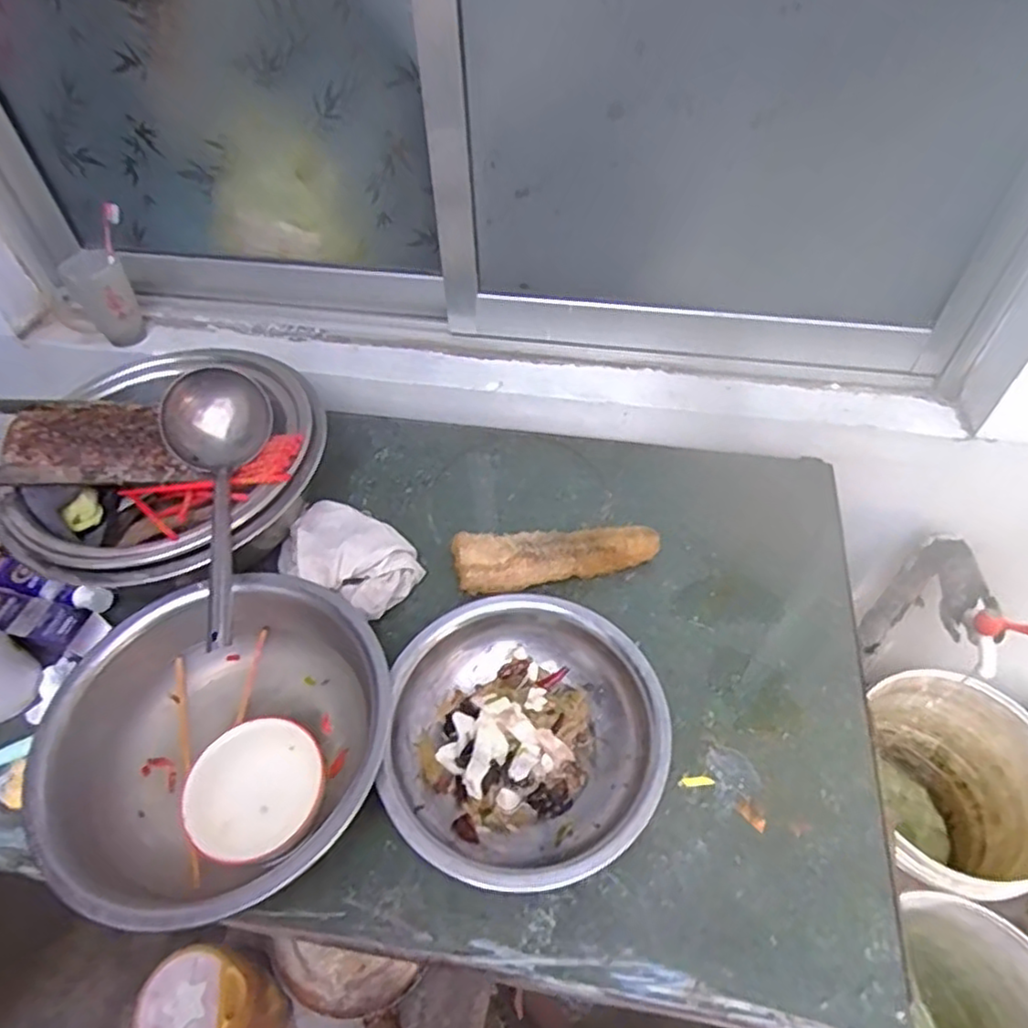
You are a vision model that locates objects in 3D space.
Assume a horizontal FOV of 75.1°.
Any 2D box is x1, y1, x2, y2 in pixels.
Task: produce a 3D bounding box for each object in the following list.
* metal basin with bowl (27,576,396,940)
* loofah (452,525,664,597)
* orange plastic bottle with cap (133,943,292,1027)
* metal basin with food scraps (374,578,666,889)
[{"bbox_3d":[-0.276,0.219,0.644,0.306,0.092,0.307,-1,51,1],"label":"metal basin with bowl"},{"bbox_3d":[0.050,0.044,0.777,0.245,0.048,0.066,-5,51,-2],"label":"loofah"},{"bbox_3d":[-0.377,0.640,0.851,0.144,0.172,0.134,14,53,13],"label":"orange plastic bottle with cap"},{"bbox_3d":[0.012,0.212,0.652,0.252,0.074,0.267,-1,51,1],"label":"metal basin with food scraps"}]

